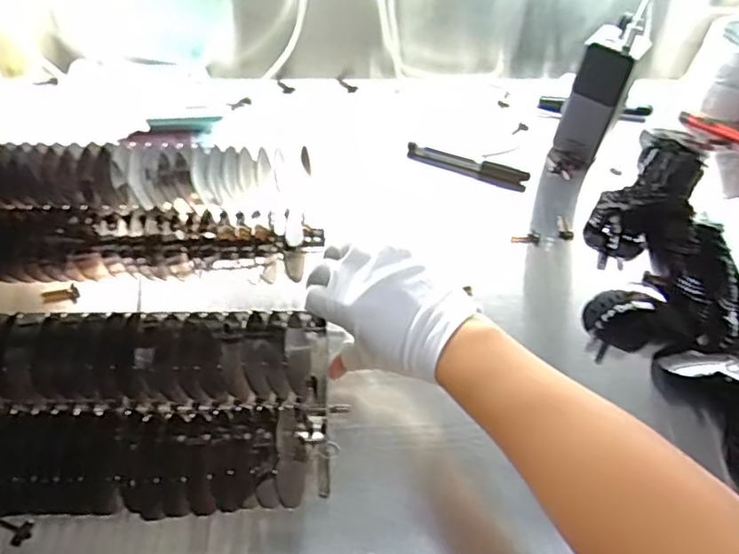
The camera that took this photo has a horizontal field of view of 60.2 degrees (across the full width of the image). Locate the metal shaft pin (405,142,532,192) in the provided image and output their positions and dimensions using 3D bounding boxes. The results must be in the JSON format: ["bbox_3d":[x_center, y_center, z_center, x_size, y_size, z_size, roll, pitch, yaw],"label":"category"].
[{"bbox_3d":[0.106,-0.118,0.692,0.131,0.021,0.013,16,49,9],"label":"metal shaft pin"}]

